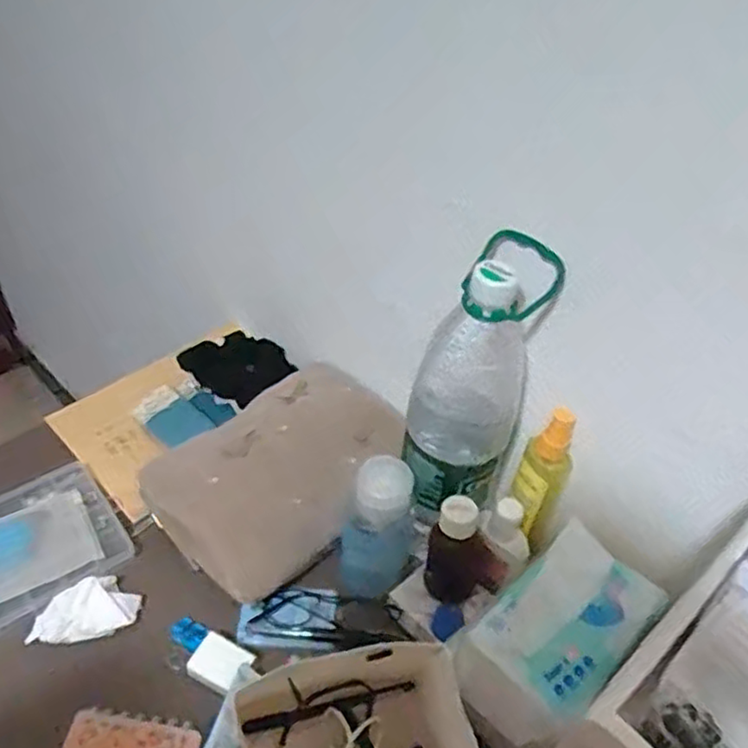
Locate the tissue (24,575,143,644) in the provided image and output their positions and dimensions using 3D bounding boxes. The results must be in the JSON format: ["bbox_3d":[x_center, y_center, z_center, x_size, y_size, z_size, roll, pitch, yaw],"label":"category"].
[{"bbox_3d":[-0.253,0.208,0.582,0.087,0.019,0.048,-16,49,-21],"label":"tissue"}]

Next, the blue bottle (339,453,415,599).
[{"bbox_3d":[0.005,0.133,0.583,0.061,0.159,0.052,12,45,5],"label":"blue bottle"}]

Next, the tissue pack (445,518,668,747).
[{"bbox_3d":[0.134,0.185,0.479,0.155,0.056,0.087,-30,55,-31],"label":"tissue pack"}]

